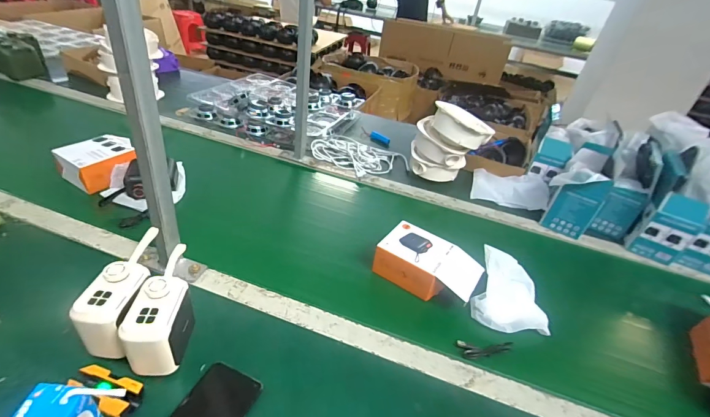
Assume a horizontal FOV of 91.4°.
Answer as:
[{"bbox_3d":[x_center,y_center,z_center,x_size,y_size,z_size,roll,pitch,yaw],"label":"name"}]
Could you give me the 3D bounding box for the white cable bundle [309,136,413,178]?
[{"bbox_3d":[0.017,-0.146,0.952,0.251,0.033,0.181,21,36,16],"label":"white cable bundle"}]

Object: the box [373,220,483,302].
[{"bbox_3d":[0.128,0.102,0.610,0.167,0.067,0.097,26,37,22],"label":"box"}]

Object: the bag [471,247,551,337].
[{"bbox_3d":[0.258,0.137,0.570,0.116,0.061,0.122,12,34,3],"label":"bag"}]

